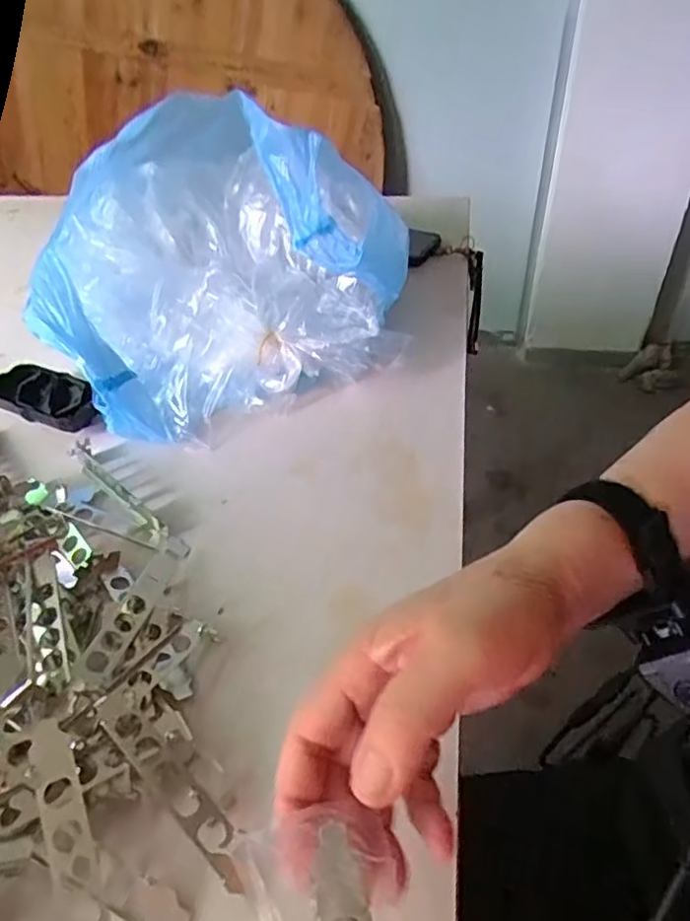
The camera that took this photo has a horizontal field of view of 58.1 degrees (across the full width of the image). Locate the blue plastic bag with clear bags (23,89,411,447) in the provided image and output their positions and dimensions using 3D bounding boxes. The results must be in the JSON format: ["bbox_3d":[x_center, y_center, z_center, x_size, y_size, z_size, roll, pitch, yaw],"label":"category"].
[{"bbox_3d":[-0.133,-0.173,0.552,0.282,0.198,0.250,-23,45,-21],"label":"blue plastic bag with clear bags"}]

